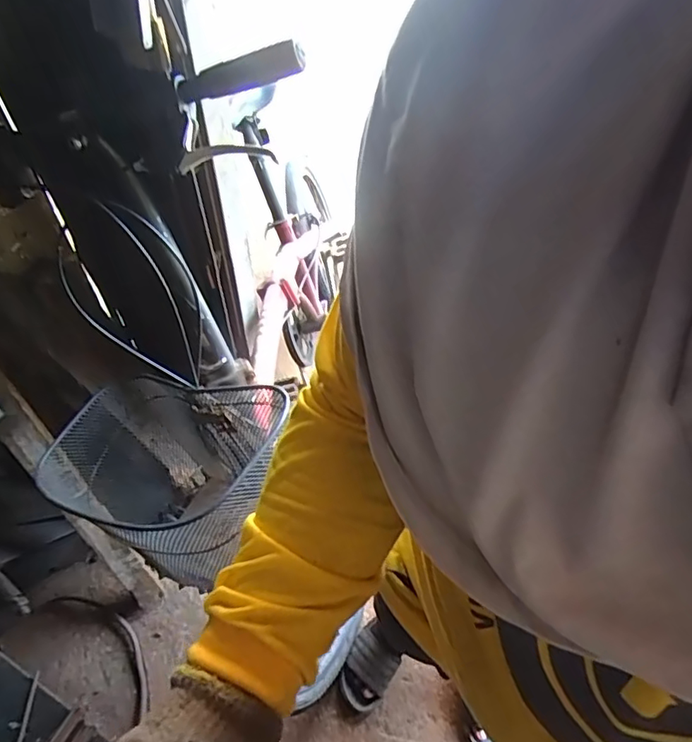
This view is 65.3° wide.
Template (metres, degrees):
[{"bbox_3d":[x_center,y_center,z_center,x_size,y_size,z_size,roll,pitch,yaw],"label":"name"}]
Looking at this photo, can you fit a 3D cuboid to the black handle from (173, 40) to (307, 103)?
[{"bbox_3d":[-0.105,-0.283,0.515,0.138,0.027,0.024,-5,55,21],"label":"black handle"}]

